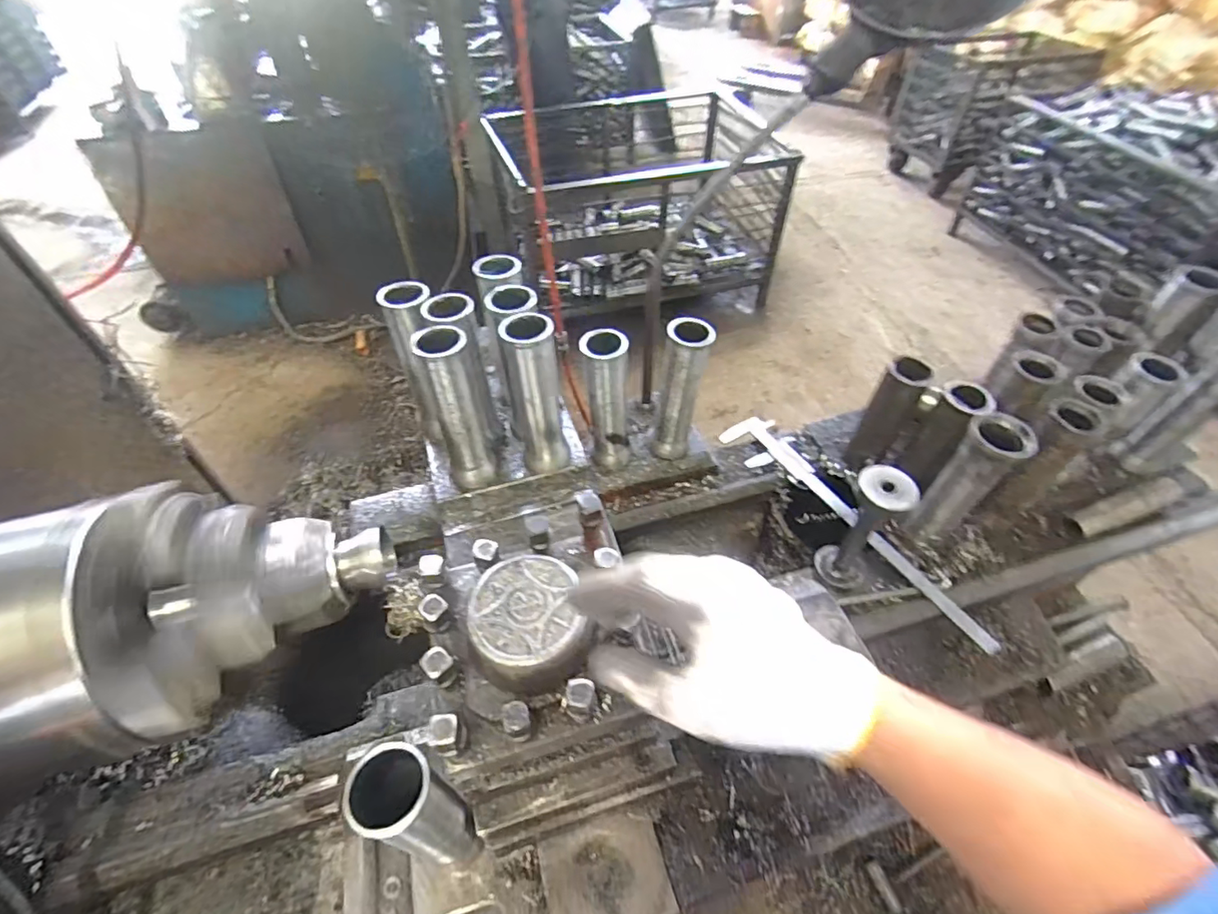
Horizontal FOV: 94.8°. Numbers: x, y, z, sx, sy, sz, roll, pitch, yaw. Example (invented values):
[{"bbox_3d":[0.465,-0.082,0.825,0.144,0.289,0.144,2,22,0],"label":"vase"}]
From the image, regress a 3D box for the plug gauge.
[{"bbox_3d":[0.278,0.081,0.617,0.053,0.170,0.051,24,54,19],"label":"plug gauge"}]

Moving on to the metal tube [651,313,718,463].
[{"bbox_3d":[0.089,-0.080,0.707,0.060,0.192,0.047,13,51,11],"label":"metal tube"}]

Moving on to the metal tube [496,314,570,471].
[{"bbox_3d":[-0.079,-0.065,0.624,0.056,0.188,0.054,-6,50,-5],"label":"metal tube"}]

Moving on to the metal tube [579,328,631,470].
[{"bbox_3d":[-0.002,-0.067,0.692,0.055,0.191,0.051,1,49,2],"label":"metal tube"}]

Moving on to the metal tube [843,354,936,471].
[{"bbox_3d":[0.353,-0.048,0.710,0.055,0.161,0.050,17,52,14],"label":"metal tube"}]

